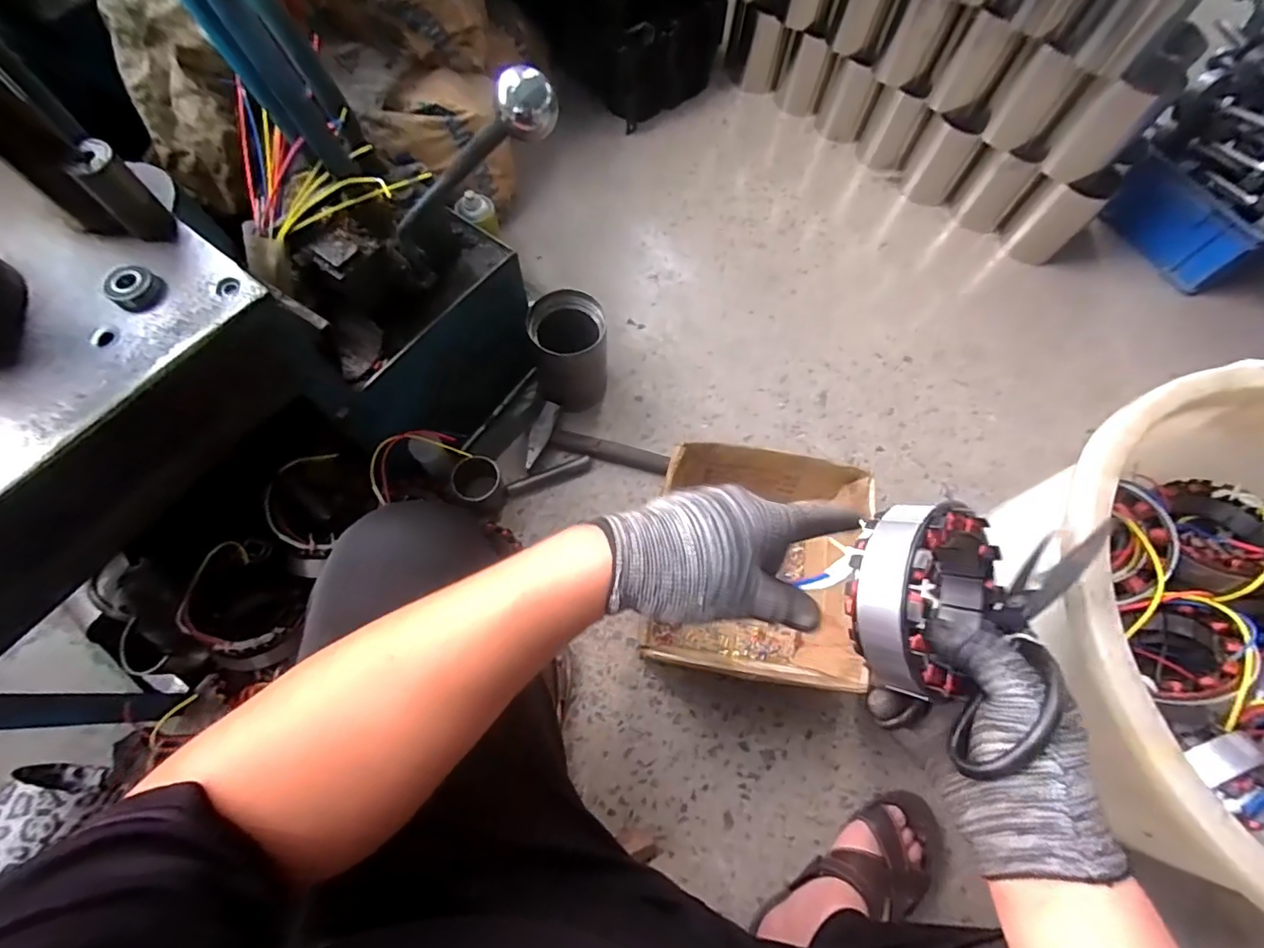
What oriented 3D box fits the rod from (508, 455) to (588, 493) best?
[{"bbox_3d":[-0.139,0.000,0.909,0.142,0.013,0.013,-21,71,-10],"label":"rod"}]

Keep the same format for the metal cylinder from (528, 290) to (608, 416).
[{"bbox_3d":[-0.101,-0.202,0.891,0.116,0.164,0.120,1,68,-2],"label":"metal cylinder"}]

